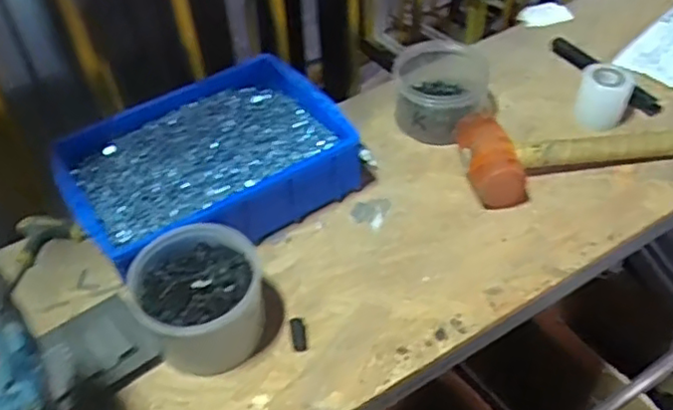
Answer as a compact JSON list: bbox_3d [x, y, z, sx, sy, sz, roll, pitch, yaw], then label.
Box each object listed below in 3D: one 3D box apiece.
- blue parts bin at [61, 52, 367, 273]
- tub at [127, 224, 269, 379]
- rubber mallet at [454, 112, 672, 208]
[{"bbox_3d":[-0.147,-0.050,0.749,0.304,0.083,0.231,-23,51,-17],"label":"blue parts bin"},{"bbox_3d":[-0.128,0.092,0.616,0.118,0.087,0.111,-1,48,1],"label":"tub"},{"bbox_3d":[0.289,-0.065,0.756,0.284,0.062,0.101,-7,49,-4],"label":"rubber mallet"}]

